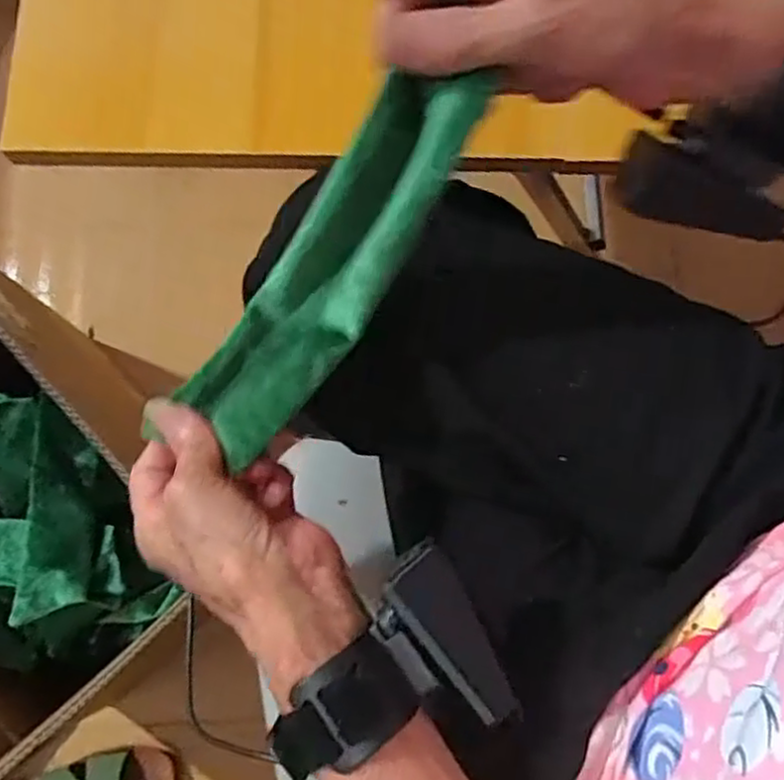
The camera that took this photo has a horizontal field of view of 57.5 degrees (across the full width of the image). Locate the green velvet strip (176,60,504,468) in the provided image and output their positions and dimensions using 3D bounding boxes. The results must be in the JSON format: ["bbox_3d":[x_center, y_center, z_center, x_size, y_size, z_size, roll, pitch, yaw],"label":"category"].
[{"bbox_3d":[-0.027,-0.049,0.300,0.048,0.023,0.182,42,116,9],"label":"green velvet strip"}]

